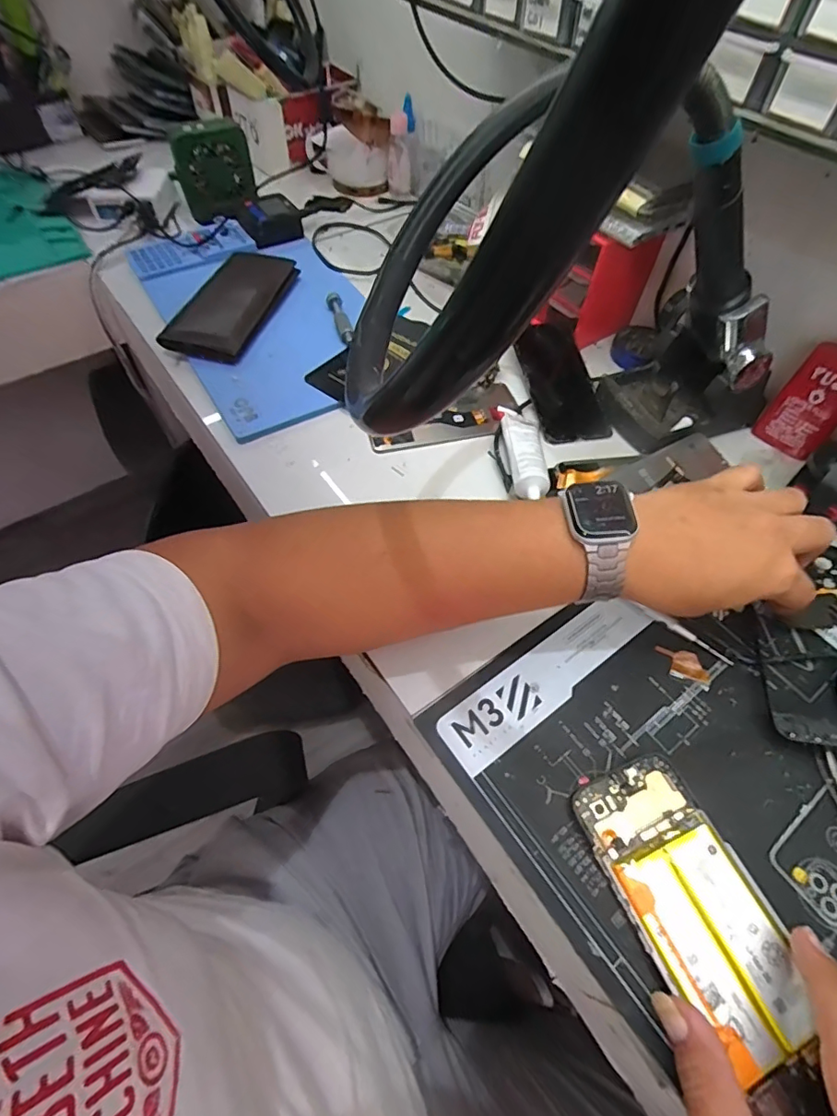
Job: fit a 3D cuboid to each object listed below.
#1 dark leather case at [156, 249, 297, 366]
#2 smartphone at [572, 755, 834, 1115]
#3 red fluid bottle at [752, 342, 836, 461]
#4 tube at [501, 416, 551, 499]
[{"bbox_3d":[-0.207,-0.284,0.574,0.088,0.023,0.179,14,58,7],"label":"dark leather case"},{"bbox_3d":[0.162,0.204,0.289,0.076,0.006,0.173,-19,59,-13],"label":"smartphone"},{"bbox_3d":[0.362,-0.145,0.466,0.027,0.115,0.056,-39,66,-23],"label":"red fluid bottle"},{"bbox_3d":[0.098,-0.092,0.470,0.033,0.029,0.112,-1,58,-2],"label":"tube"}]

